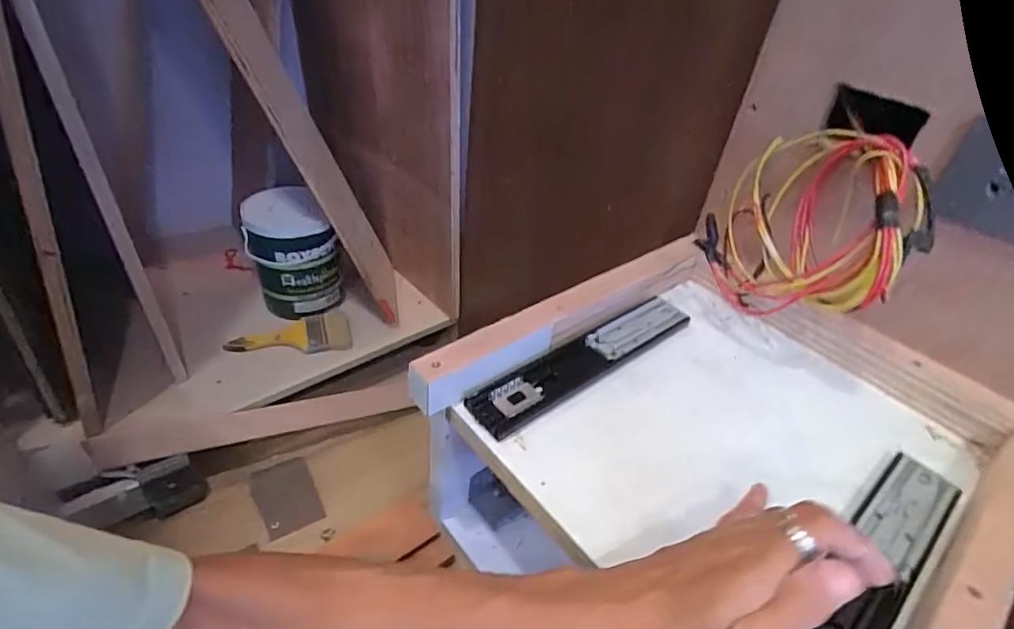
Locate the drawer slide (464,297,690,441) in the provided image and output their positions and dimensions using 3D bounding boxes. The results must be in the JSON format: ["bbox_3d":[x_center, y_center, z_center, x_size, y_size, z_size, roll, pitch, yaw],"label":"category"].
[{"bbox_3d":[0.074,0.038,0.460,0.245,0.008,0.047,-25,48,-33],"label":"drawer slide"}]

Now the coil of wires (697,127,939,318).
[{"bbox_3d":[0.262,-0.062,0.467,0.112,0.185,0.166,-26,49,-34],"label":"coil of wires"}]

